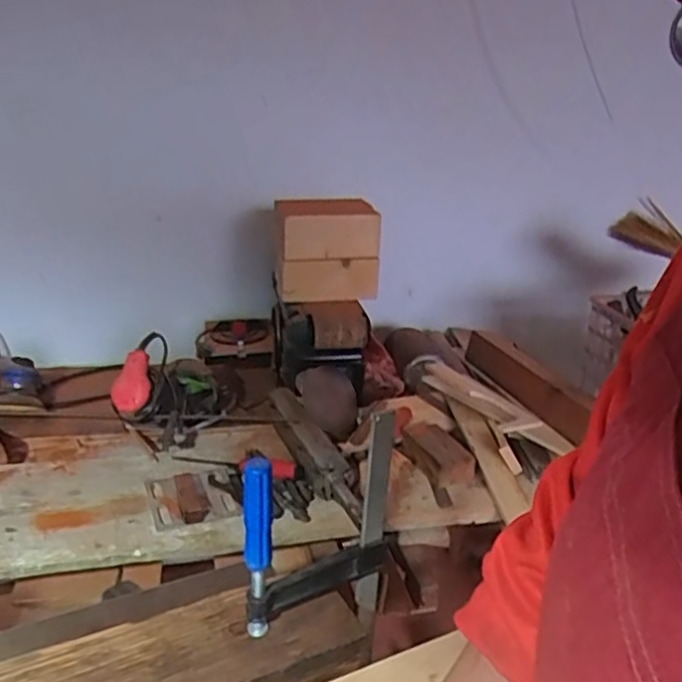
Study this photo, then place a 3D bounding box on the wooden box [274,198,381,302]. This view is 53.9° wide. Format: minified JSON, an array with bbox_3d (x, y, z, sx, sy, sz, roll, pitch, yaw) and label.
[{"bbox_3d":[-0.032,-0.203,1.468,0.217,0.181,0.214,1,20,-6],"label":"wooden box"}]

